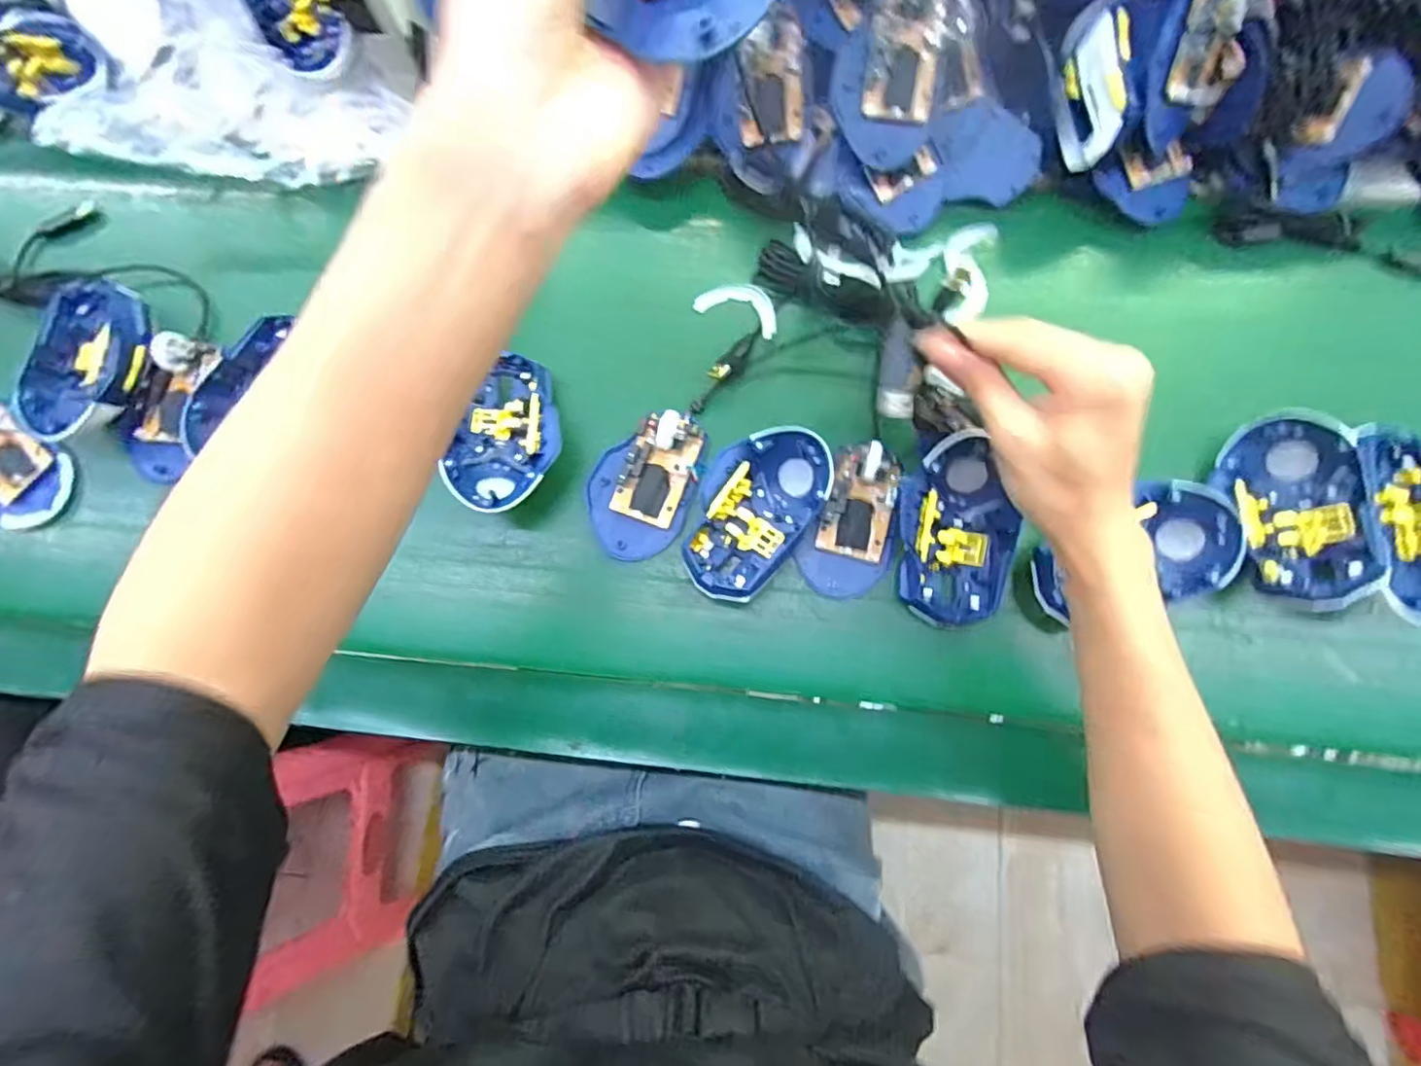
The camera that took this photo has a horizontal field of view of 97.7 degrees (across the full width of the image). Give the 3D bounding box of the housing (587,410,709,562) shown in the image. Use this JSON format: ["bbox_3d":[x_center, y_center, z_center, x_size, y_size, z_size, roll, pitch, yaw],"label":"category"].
[{"bbox_3d":[-0.048,-0.036,0.434,0.072,0.031,0.103,20,76,5],"label":"housing"}]

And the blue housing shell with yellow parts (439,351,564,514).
[{"bbox_3d":[-0.141,-0.067,0.438,0.077,0.037,0.115,12,76,3],"label":"blue housing shell with yellow parts"}]

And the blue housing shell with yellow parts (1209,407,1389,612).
[{"bbox_3d":[0.377,-0.015,0.398,0.038,0.068,0.125,12,73,-35],"label":"blue housing shell with yellow parts"}]

